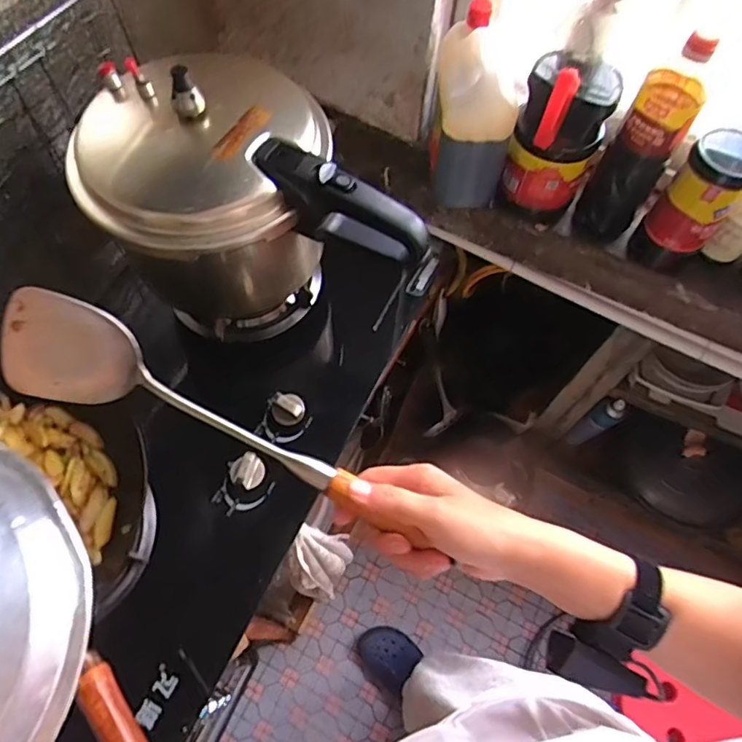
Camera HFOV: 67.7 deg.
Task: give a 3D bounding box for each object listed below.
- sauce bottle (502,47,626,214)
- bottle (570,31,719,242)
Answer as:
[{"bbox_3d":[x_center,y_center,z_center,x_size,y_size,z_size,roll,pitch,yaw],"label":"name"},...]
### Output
[{"bbox_3d":[0.233,-0.301,0.680,0.100,0.195,0.090,26,66,10],"label":"sauce bottle"},{"bbox_3d":[0.324,-0.266,0.659,0.069,0.282,0.088,31,67,12],"label":"bottle"}]

